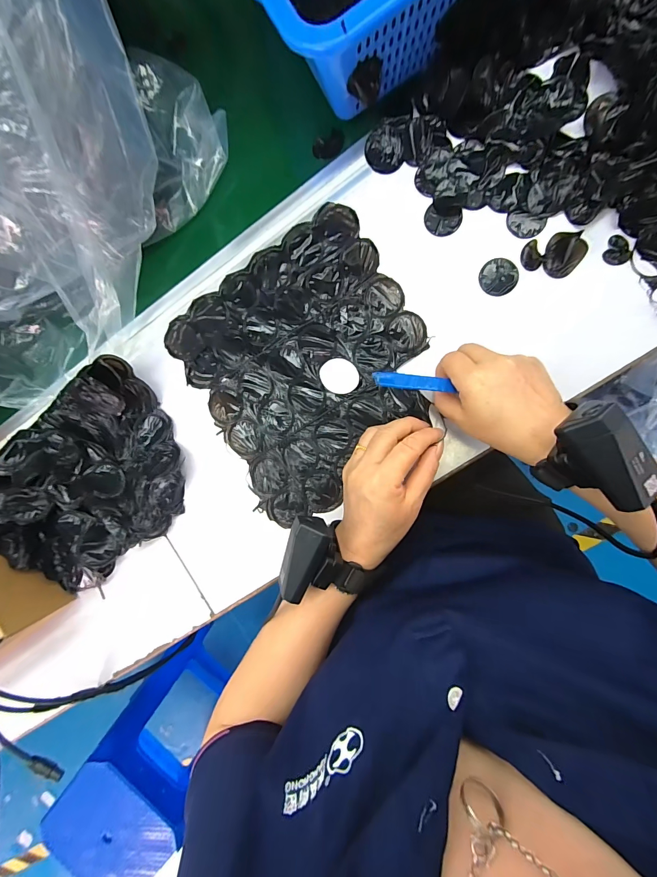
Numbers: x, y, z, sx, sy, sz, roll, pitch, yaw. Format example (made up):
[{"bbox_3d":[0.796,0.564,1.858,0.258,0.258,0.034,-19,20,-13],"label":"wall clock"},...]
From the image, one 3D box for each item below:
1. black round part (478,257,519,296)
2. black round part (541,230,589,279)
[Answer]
[{"bbox_3d":[0.169,-0.161,0.339,0.035,0.004,0.035,0,92,8],"label":"black round part"},{"bbox_3d":[0.222,-0.173,0.323,0.033,0.017,0.033,0,92,8],"label":"black round part"}]

